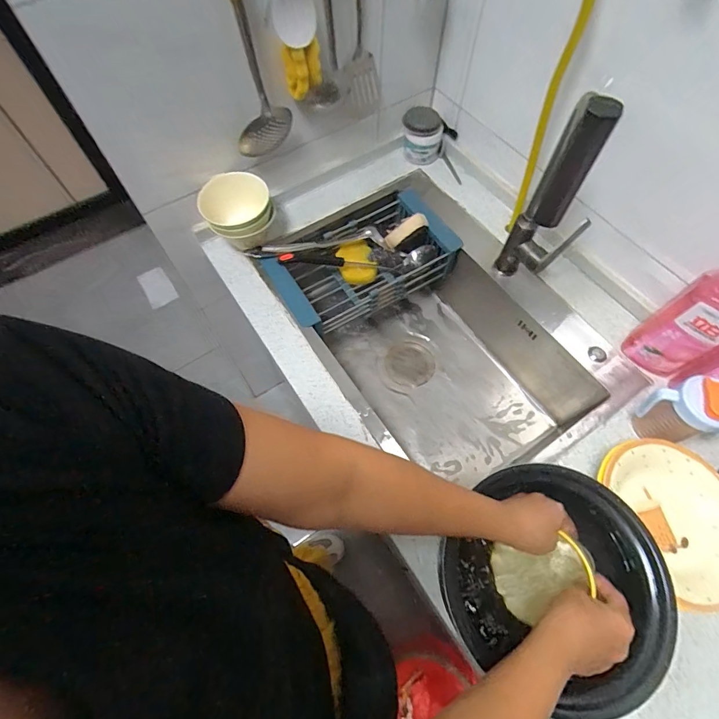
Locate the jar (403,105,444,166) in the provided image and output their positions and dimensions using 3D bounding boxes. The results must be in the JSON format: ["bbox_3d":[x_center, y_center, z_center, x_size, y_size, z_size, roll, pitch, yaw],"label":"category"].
[{"bbox_3d":[0.142,-0.498,0.898,0.080,0.081,0.080,0,64,0],"label":"jar"}]

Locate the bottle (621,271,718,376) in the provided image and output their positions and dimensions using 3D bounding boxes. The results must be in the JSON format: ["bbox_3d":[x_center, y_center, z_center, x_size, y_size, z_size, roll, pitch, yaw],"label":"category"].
[{"bbox_3d":[0.512,-0.066,0.593,0.079,0.251,0.098,-29,67,-13],"label":"bottle"}]

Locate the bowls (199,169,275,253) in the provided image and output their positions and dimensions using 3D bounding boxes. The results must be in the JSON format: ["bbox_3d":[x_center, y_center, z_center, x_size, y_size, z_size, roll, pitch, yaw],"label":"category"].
[{"bbox_3d":[-0.225,-0.266,0.765,0.119,0.141,0.116,0,64,0],"label":"bowls"}]

